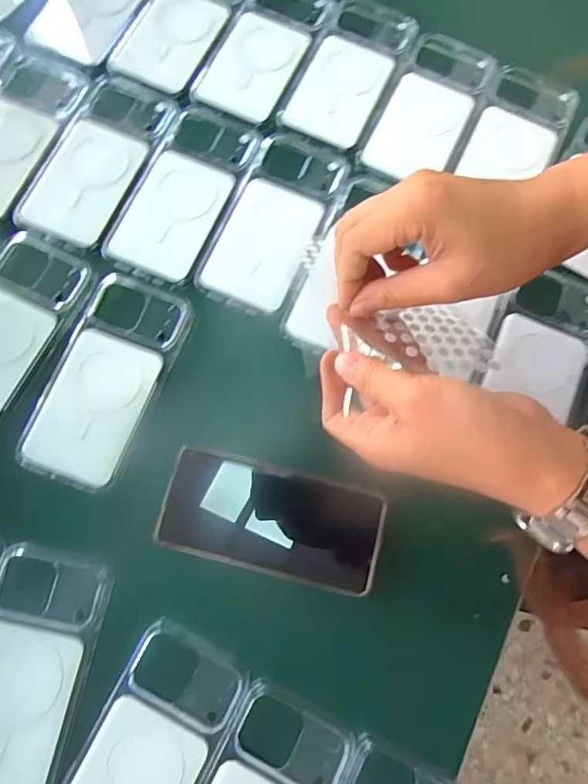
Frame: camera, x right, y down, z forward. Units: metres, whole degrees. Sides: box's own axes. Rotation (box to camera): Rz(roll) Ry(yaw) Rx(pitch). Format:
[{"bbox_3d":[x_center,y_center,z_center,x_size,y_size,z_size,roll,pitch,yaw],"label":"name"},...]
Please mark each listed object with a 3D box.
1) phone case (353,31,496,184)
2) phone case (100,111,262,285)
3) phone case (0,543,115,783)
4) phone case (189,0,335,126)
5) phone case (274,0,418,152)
[{"bbox_3d":[0.125,-0.261,0.439,0.080,0.009,0.161,25,77,4],"label":"phone case"},{"bbox_3d":[-0.096,-0.170,0.408,0.080,0.005,0.162,23,77,4],"label":"phone case"},{"bbox_3d":[-0.185,0.195,0.323,0.080,0.009,0.166,14,77,2],"label":"phone case"},{"bbox_3d":[-0.026,-0.324,0.441,0.084,0.012,0.160,23,77,4],"label":"phone case"},{"bbox_3d":[0.052,-0.301,0.444,0.081,0.008,0.163,24,77,4],"label":"phone case"}]

